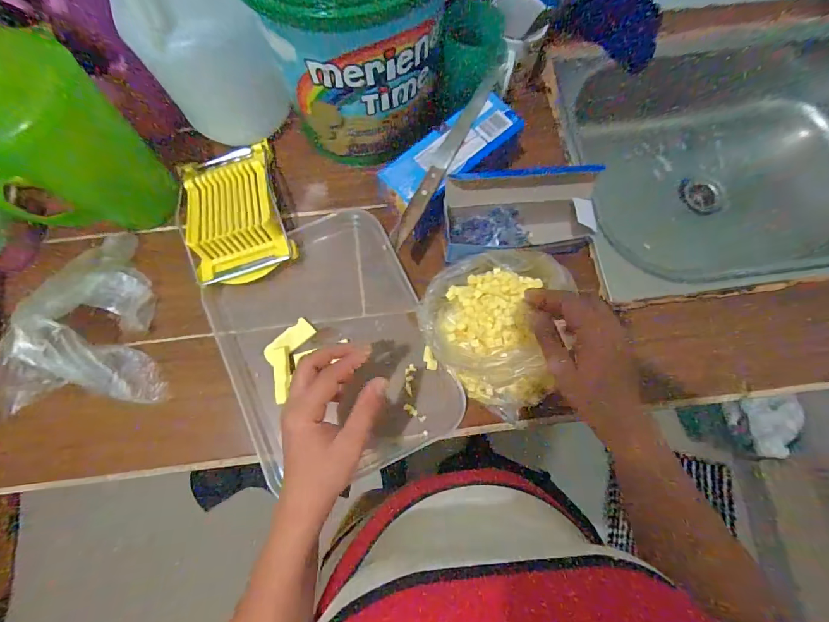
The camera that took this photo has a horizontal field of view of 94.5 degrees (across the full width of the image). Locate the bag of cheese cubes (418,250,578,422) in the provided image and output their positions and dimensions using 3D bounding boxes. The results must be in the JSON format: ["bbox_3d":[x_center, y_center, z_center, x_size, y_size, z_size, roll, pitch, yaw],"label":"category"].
[{"bbox_3d":[0.091,0.014,0.433,0.162,0.070,0.169,6,76,1],"label":"bag of cheese cubes"}]

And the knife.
[{"bbox_3d":[0.041,-0.188,0.443,0.022,0.021,0.275,27,77,5],"label":"knife"}]

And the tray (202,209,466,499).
[{"bbox_3d":[-0.105,0.041,0.470,0.243,0.022,0.303,-24,78,-7],"label":"tray"}]

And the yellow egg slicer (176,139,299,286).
[{"bbox_3d":[-0.233,-0.128,0.496,0.123,0.047,0.189,-20,77,-6],"label":"yellow egg slicer"}]

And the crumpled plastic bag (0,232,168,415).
[{"bbox_3d":[-0.389,0.006,0.449,0.117,0.087,0.218,-13,77,-4],"label":"crumpled plastic bag"}]

